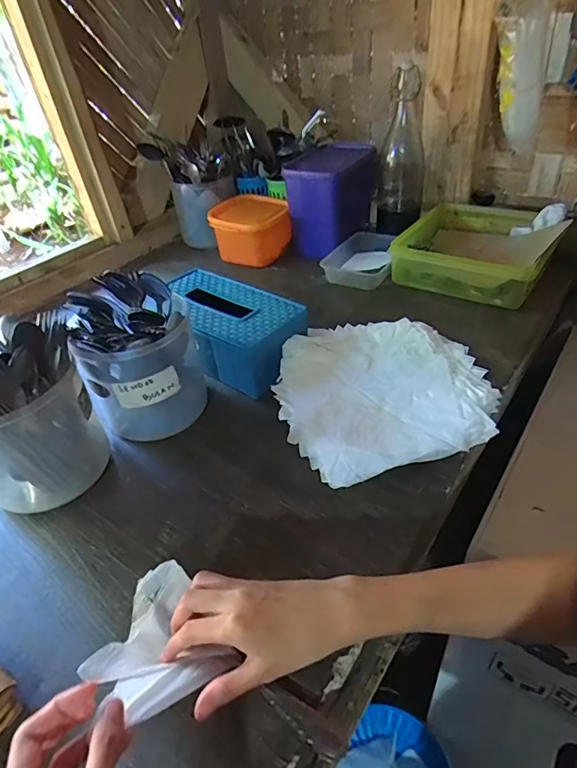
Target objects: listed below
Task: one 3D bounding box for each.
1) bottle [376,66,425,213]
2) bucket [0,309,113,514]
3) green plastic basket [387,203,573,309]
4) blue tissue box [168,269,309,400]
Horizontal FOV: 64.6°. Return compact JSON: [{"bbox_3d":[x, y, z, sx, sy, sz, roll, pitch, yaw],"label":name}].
[{"bbox_3d":[0.216,-0.458,0.860,0.086,0.228,0.098,5,40,14],"label":"bottle"},{"bbox_3d":[-0.282,0.033,0.490,0.122,0.176,0.136,28,49,34],"label":"bucket"},{"bbox_3d":[0.333,-0.226,0.802,0.234,0.090,0.239,27,49,34],"label":"green plastic basket"},{"bbox_3d":[-0.086,-0.078,0.664,0.247,0.080,0.123,26,48,33],"label":"blue tissue box"}]

